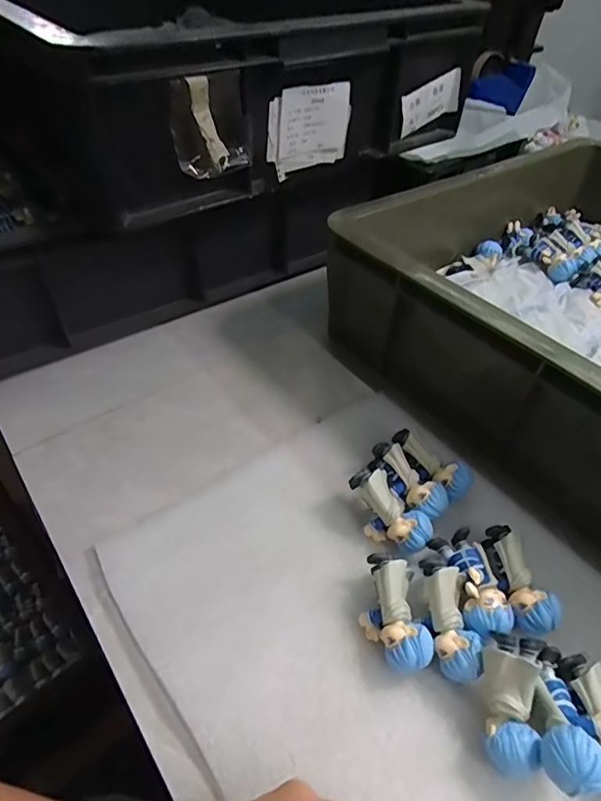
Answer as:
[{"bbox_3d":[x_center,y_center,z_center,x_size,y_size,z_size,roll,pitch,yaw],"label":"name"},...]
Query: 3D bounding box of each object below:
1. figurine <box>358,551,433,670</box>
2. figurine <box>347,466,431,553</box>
[{"bbox_3d":[0.054,0.122,0.285,0.035,0.023,0.061,-5,59,-9],"label":"figurine"},{"bbox_3d":[0.059,0.076,0.332,0.032,0.040,0.063,-32,56,-31],"label":"figurine"}]

